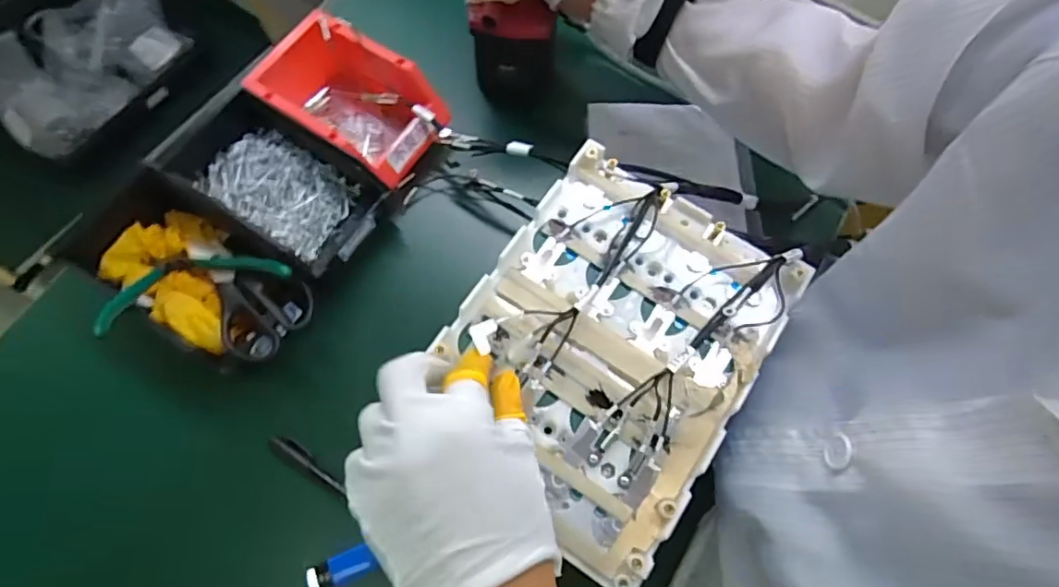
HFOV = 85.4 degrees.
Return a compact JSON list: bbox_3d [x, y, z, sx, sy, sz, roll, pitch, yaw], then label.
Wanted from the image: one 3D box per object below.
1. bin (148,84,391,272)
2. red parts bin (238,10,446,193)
[{"bbox_3d":[-0.231,-0.105,0.509,0.195,0.066,0.105,30,73,10],"label":"bin"},{"bbox_3d":[-0.172,-0.178,0.553,0.169,0.080,0.109,35,73,11],"label":"red parts bin"}]

